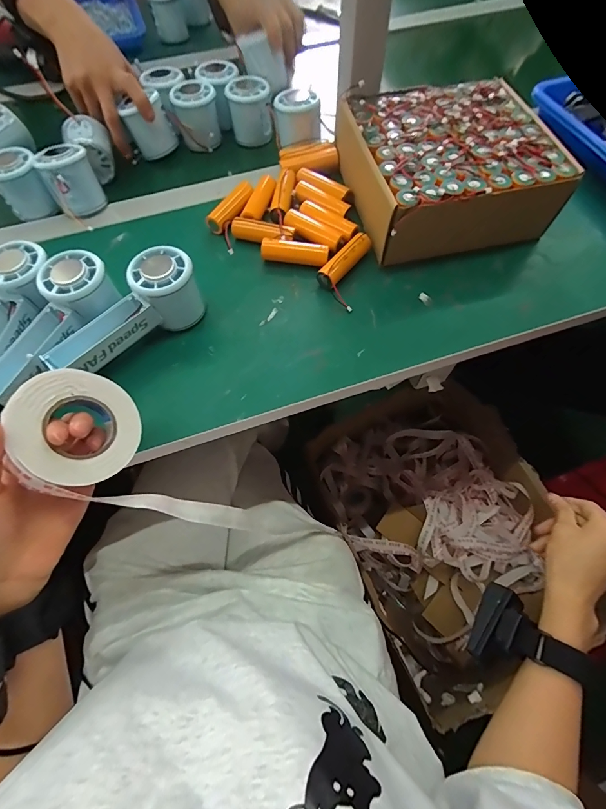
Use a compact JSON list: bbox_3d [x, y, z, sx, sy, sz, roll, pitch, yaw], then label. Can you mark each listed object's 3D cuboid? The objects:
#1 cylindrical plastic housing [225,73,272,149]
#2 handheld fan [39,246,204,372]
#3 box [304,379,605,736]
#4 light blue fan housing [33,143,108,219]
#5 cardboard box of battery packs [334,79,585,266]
[{"bbox_3d":[-0.072,-0.397,0.490,0.053,0.059,0.055,-9,65,-4],"label":"cylindrical plastic housing"},{"bbox_3d":[-0.165,-0.082,0.336,0.149,0.059,0.057,-35,69,-15],"label":"handheld fan"},{"bbox_3d":[0.265,0.226,0.722,0.380,0.207,0.506,-24,66,-11],"label":"box"},{"bbox_3d":[-0.272,-0.262,0.427,0.053,0.060,0.047,-28,67,-12],"label":"light blue fan housing"},{"bbox_3d":[0.154,-0.258,0.403,0.205,0.078,0.198,-11,65,-5],"label":"cardboard box of battery packs"}]

